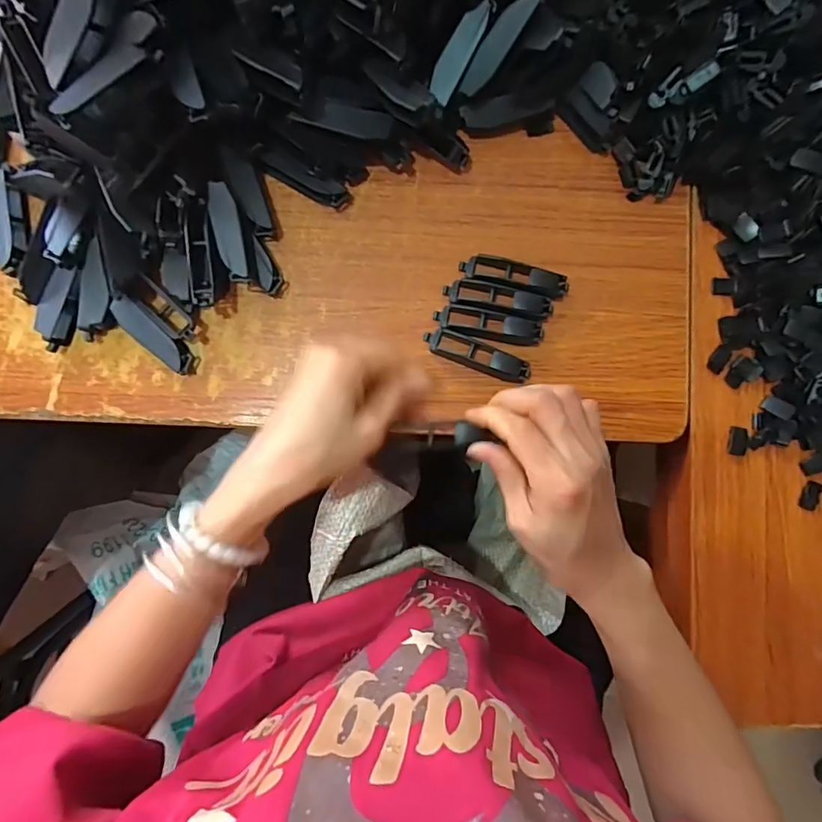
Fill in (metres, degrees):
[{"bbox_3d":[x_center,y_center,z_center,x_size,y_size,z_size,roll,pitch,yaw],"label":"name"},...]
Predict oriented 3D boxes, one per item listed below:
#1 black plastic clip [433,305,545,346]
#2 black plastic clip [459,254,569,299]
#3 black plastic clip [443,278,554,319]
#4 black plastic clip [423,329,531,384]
[{"bbox_3d":[0.056,-0.061,0.352,0.077,0.016,0.019,12,87,-1],"label":"black plastic clip"},{"bbox_3d":[0.074,-0.097,0.353,0.076,0.022,0.019,15,87,-1],"label":"black plastic clip"},{"bbox_3d":[0.064,-0.080,0.353,0.079,0.014,0.018,12,87,-1],"label":"black plastic clip"},{"bbox_3d":[0.048,-0.039,0.353,0.078,0.015,0.019,21,87,-1],"label":"black plastic clip"}]

